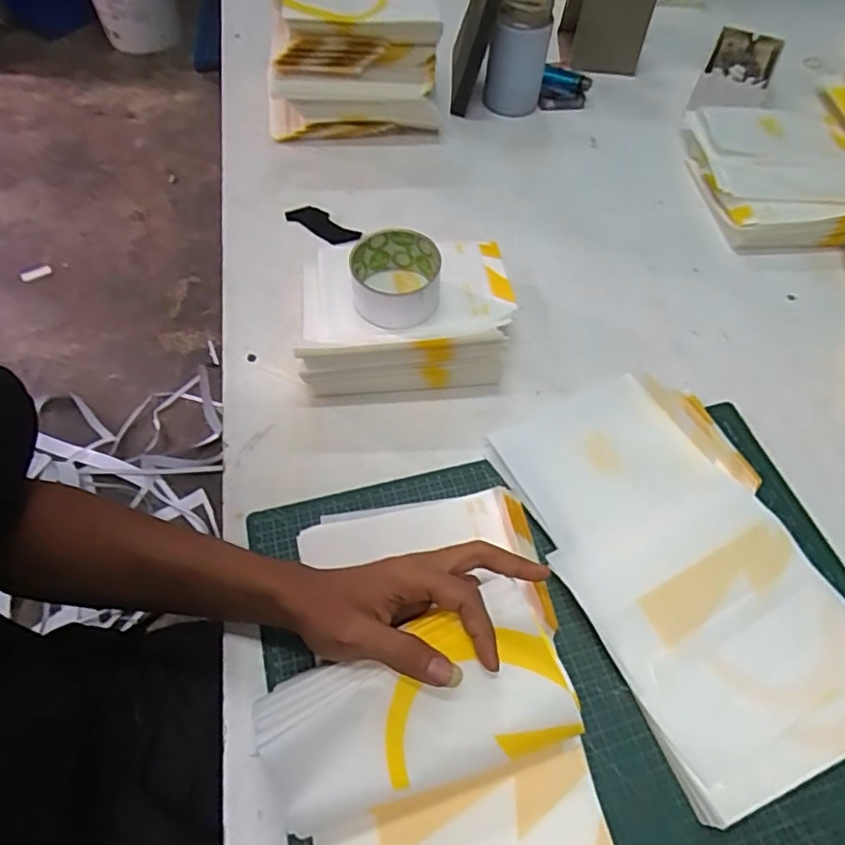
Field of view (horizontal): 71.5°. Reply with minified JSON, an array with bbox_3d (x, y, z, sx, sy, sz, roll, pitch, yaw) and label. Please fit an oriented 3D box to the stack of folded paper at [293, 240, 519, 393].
[{"bbox_3d":[-0.015,-0.114,0.557,0.197,0.071,0.173,-3,56,-5],"label":"stack of folded paper"}]

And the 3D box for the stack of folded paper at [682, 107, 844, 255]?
[{"bbox_3d":[0.428,-0.311,0.715,0.174,0.047,0.267,5,56,0],"label":"stack of folded paper"}]

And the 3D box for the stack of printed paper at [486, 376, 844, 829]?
[{"bbox_3d":[0.195,0.098,0.454,0.178,0.026,0.313,-17,58,-14],"label":"stack of printed paper"}]

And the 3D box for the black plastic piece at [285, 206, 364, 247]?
[{"bbox_3d":[-0.114,-0.227,0.674,0.096,0.004,0.033,34,70,24],"label":"black plastic piece"}]

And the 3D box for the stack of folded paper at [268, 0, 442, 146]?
[{"bbox_3d":[-0.089,-0.482,0.759,0.209,0.150,0.175,0,56,-4],"label":"stack of folded paper"}]

